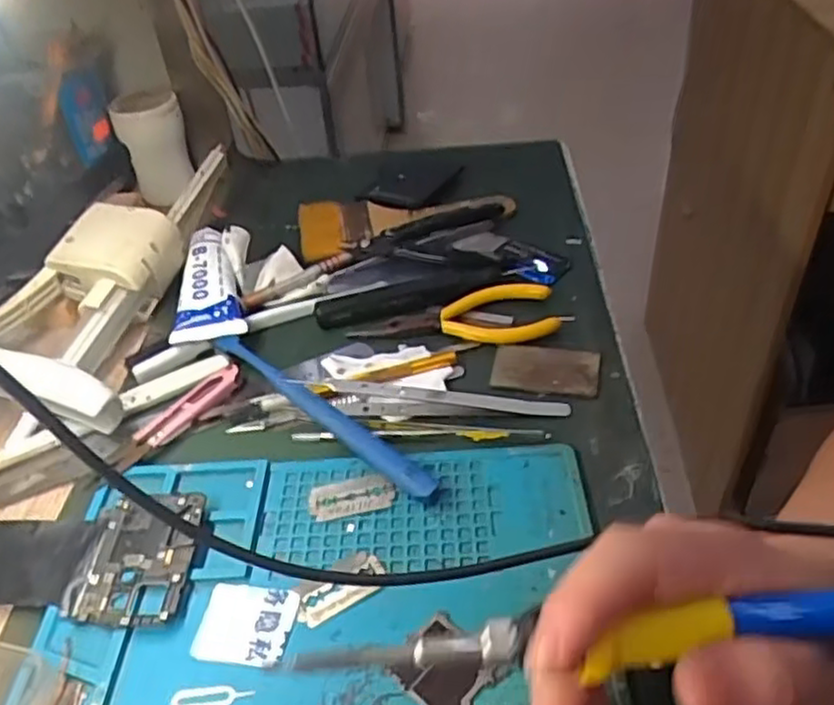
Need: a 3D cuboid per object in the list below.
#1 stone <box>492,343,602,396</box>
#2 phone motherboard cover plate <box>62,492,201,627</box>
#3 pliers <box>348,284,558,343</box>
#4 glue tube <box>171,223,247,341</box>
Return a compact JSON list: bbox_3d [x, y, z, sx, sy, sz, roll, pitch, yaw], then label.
[{"bbox_3d":[0.075,0.009,0.419,0.059,0.004,0.035,6,43,14],"label":"stone"},{"bbox_3d":[-0.131,0.095,0.338,0.053,0.007,0.066,-2,41,5],"label":"phone motherboard cover plate"},{"bbox_3d":[0.023,-0.023,0.456,0.125,0.006,0.050,-4,41,3],"label":"pliers"},{"bbox_3d":[-0.134,-0.045,0.487,0.044,0.025,0.111,-7,41,-1],"label":"glue tube"}]

